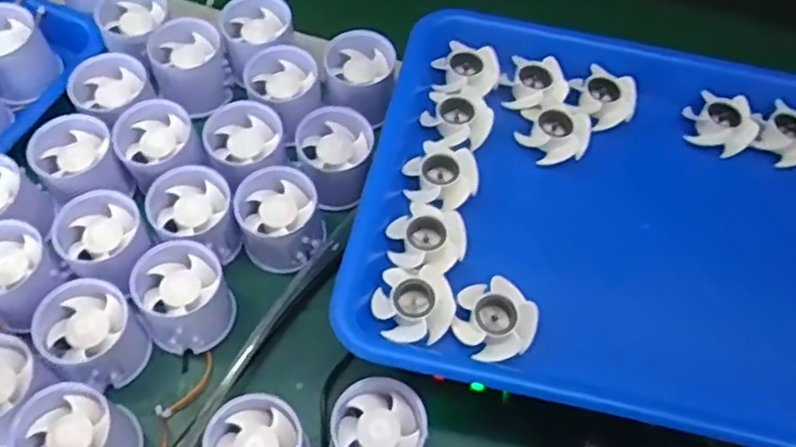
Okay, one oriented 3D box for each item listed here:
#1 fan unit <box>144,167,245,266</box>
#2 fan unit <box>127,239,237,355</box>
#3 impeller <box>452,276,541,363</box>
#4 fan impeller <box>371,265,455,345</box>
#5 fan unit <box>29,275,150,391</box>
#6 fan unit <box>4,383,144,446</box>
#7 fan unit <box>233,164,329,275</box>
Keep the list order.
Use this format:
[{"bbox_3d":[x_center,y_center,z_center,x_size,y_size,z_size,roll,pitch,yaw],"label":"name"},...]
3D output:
[{"bbox_3d":[-0.132,-0.003,0.455,0.052,0.046,0.051,1,60,-2],"label":"fan unit"},{"bbox_3d":[-0.132,0.047,0.432,0.052,0.051,0.054,1,60,-2],"label":"fan unit"},{"bbox_3d":[0.053,0.052,0.377,0.043,0.019,0.041,20,61,8],"label":"impeller"},{"bbox_3d":[0.009,0.044,0.381,0.043,0.022,0.039,-1,60,-4],"label":"fan impeller"},{"bbox_3d":[-0.182,0.068,0.418,0.051,0.048,0.054,1,60,-2],"label":"fan unit"},{"bbox_3d":[-0.178,0.122,0.388,0.055,0.048,0.052,1,60,-2],"label":"fan unit"},{"bbox_3d":[-0.076,0.000,0.458,0.052,0.054,0.056,1,60,-2],"label":"fan unit"}]

